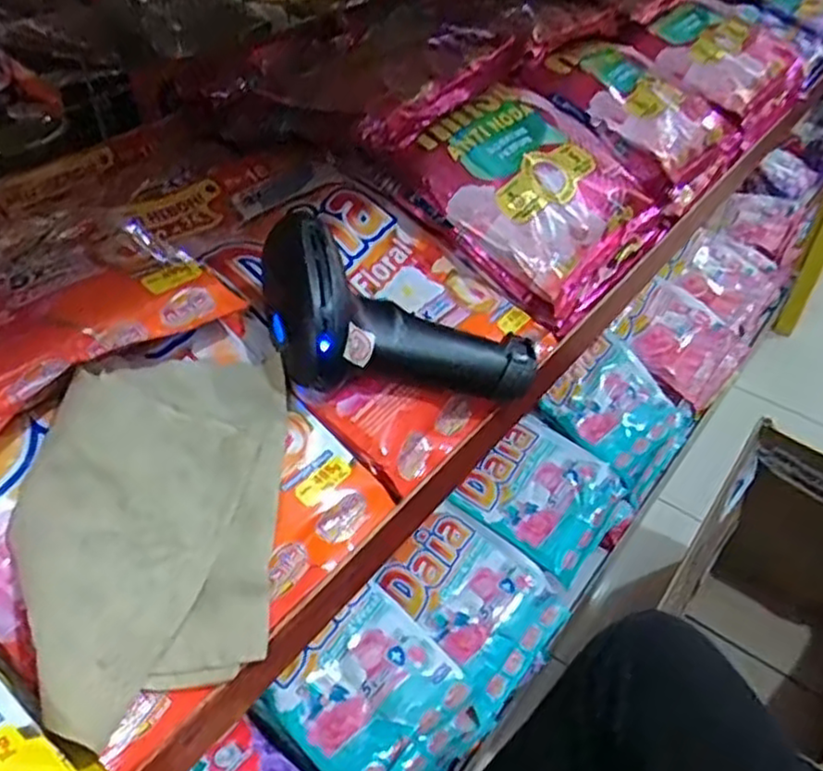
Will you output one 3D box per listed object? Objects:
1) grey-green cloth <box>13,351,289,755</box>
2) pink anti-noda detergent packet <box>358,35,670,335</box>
[{"bbox_3d":[-0.117,0.060,0.333,0.110,0.019,0.179,15,57,-23],"label":"grey-green cloth"},{"bbox_3d":[0.092,-0.152,0.537,0.192,0.029,0.173,48,57,-2],"label":"pink anti-noda detergent packet"}]

